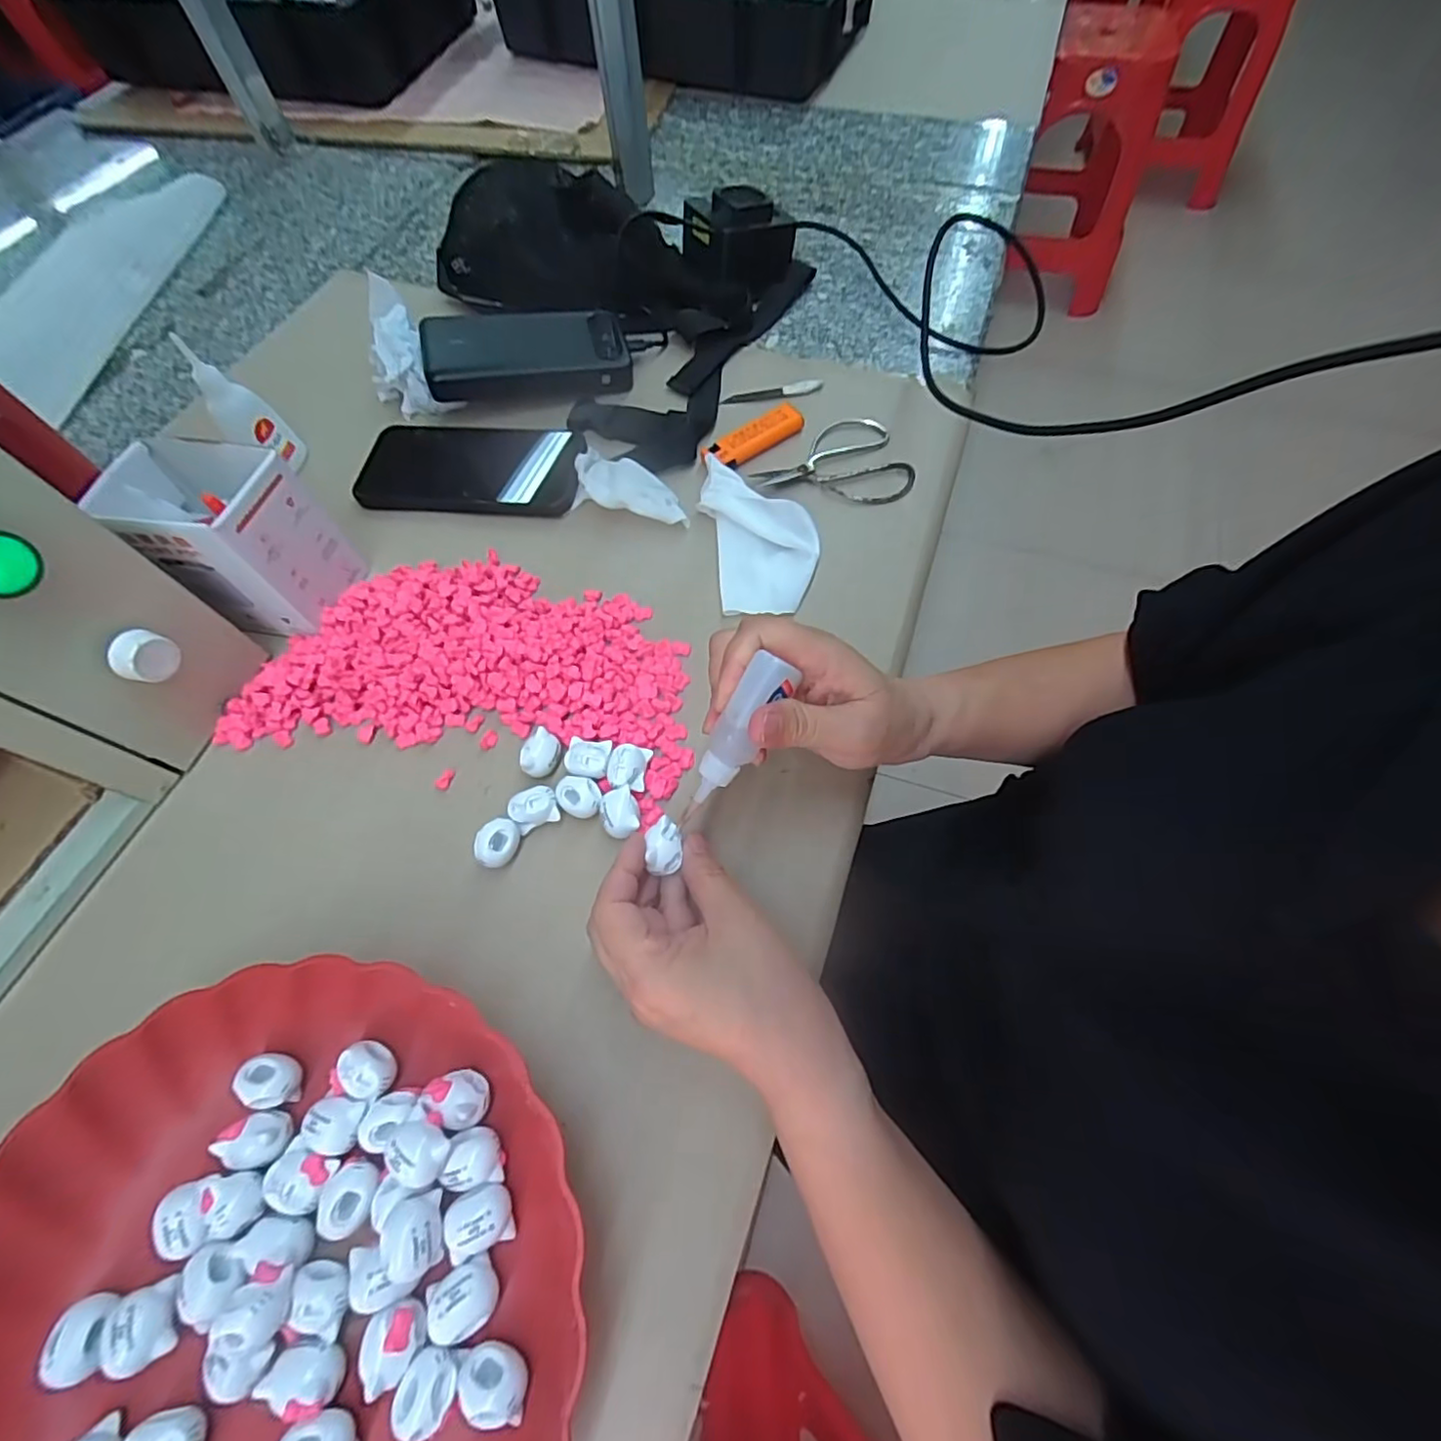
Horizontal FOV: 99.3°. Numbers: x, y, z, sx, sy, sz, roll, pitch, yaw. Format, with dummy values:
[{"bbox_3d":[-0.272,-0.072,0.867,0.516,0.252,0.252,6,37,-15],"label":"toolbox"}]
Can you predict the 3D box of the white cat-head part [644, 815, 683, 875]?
[{"bbox_3d":[-0.027,0.060,0.296,0.014,0.010,0.026,-3,64,1],"label":"white cat-head part"}]

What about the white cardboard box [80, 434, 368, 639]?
[{"bbox_3d":[-0.298,-0.112,0.376,0.092,0.090,0.076,10,65,7],"label":"white cardboard box"}]

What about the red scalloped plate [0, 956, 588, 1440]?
[{"bbox_3d":[-0.173,0.227,0.229,0.235,0.041,0.234,-1,64,2],"label":"red scalloped plate"}]

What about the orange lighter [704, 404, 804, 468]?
[{"bbox_3d":[0.025,-0.210,0.455,0.081,0.011,0.023,-31,67,-12],"label":"orange lighter"}]

